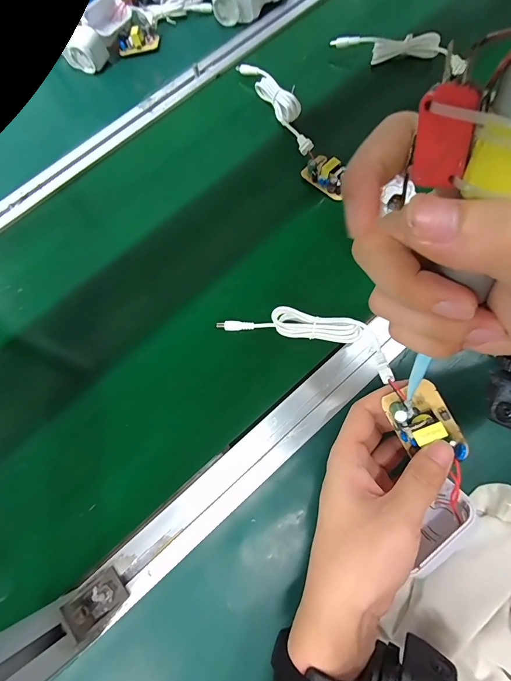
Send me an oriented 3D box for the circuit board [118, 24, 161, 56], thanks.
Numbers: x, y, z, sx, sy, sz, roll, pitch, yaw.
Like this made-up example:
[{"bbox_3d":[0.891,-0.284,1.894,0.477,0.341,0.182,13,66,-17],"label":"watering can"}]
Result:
[{"bbox_3d":[-0.179,-0.458,0.514,0.062,0.025,0.031,-15,61,-6],"label":"circuit board"}]

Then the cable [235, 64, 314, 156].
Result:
[{"bbox_3d":[0.030,-0.305,0.429,0.029,0.024,0.192,-22,62,-10],"label":"cable"}]

